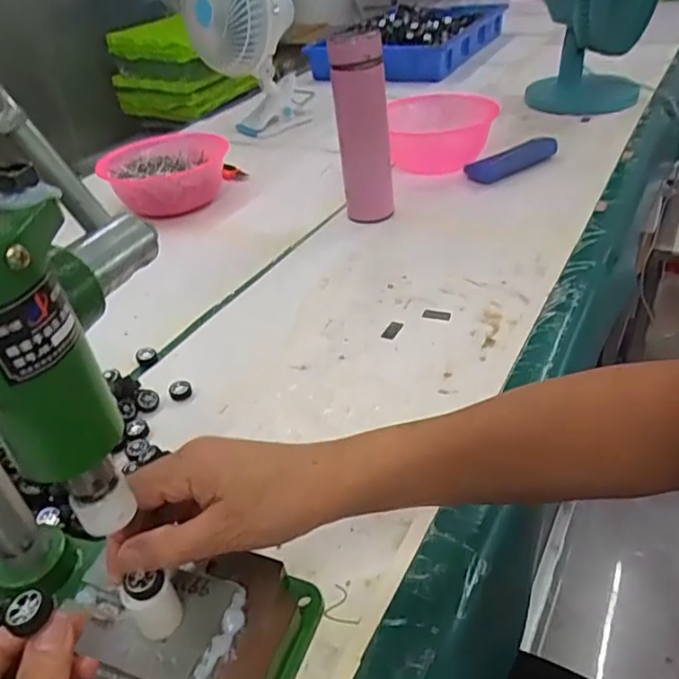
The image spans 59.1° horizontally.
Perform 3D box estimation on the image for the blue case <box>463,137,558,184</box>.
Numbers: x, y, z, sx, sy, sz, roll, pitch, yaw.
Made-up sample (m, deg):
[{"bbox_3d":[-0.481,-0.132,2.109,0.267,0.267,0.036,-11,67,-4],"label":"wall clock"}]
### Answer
[{"bbox_3d":[0.262,-0.275,0.921,0.165,0.032,0.043,-24,39,-22],"label":"blue case"}]

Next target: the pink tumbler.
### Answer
[{"bbox_3d":[0.030,-0.259,0.752,0.063,0.232,0.059,-4,37,3],"label":"pink tumbler"}]

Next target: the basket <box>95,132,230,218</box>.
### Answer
[{"bbox_3d":[-0.267,-0.250,0.911,0.170,0.072,0.150,1,38,9],"label":"basket"}]

